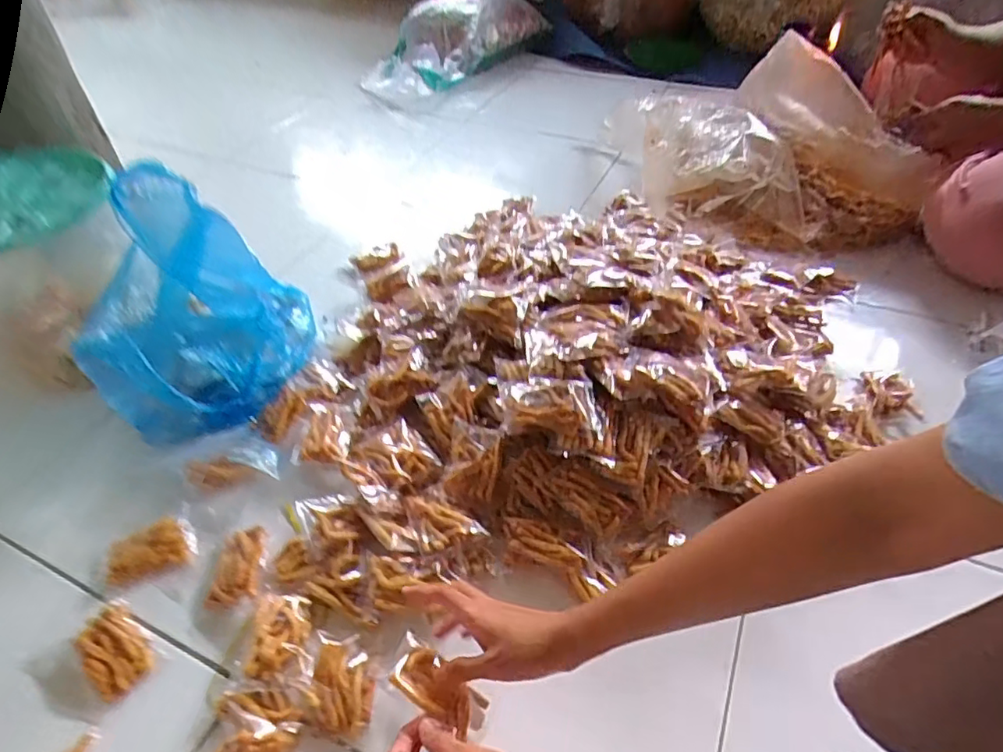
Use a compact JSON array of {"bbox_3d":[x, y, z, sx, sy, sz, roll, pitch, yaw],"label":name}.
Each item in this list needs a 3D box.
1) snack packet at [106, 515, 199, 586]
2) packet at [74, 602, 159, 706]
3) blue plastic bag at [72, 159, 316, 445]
[{"bbox_3d":[-0.368,0.183,0.597,0.088,0.020,0.051,-22,48,-18],"label":"snack packet"},{"bbox_3d":[-0.361,0.254,0.530,0.053,0.016,0.088,-36,54,-28],"label":"packet"},{"bbox_3d":[-0.369,-0.083,0.695,0.162,0.236,0.248,5,46,8],"label":"blue plastic bag"}]

